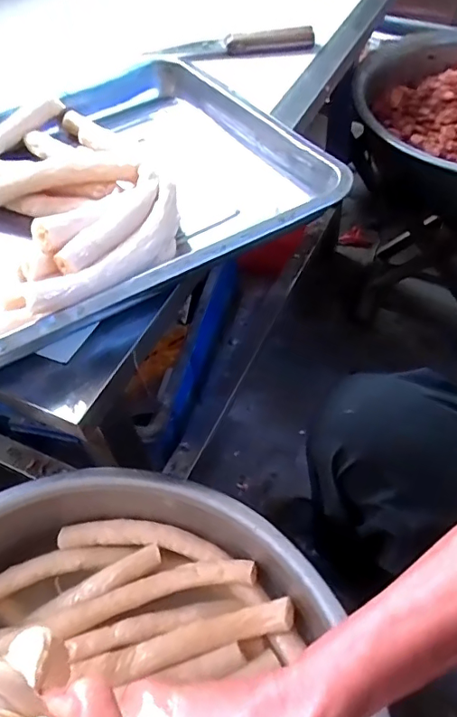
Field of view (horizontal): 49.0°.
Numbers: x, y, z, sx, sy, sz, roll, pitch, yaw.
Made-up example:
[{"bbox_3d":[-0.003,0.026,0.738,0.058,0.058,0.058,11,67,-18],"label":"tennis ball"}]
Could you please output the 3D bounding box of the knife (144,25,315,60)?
[{"bbox_3d":[0.003,-0.408,0.648,0.209,0.029,0.017,1,51,6],"label":"knife"}]

